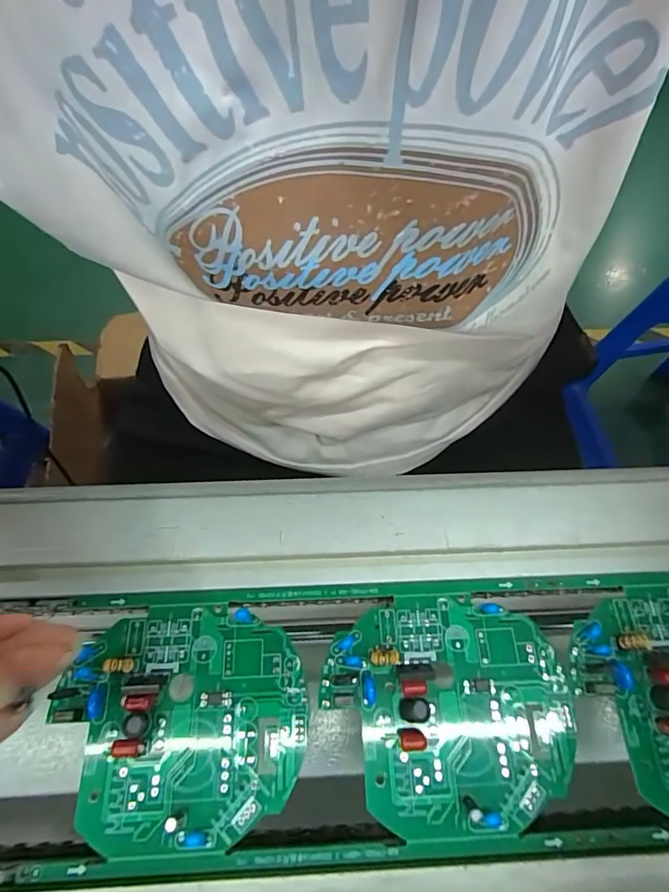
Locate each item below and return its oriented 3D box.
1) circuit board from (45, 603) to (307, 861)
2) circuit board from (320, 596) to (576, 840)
[{"bbox_3d":[-0.060,0.105,0.186,0.093,0.012,0.082,-1,66,-1],"label":"circuit board"},{"bbox_3d":[0.045,0.102,0.188,0.094,0.014,0.080,-2,66,-1],"label":"circuit board"}]

